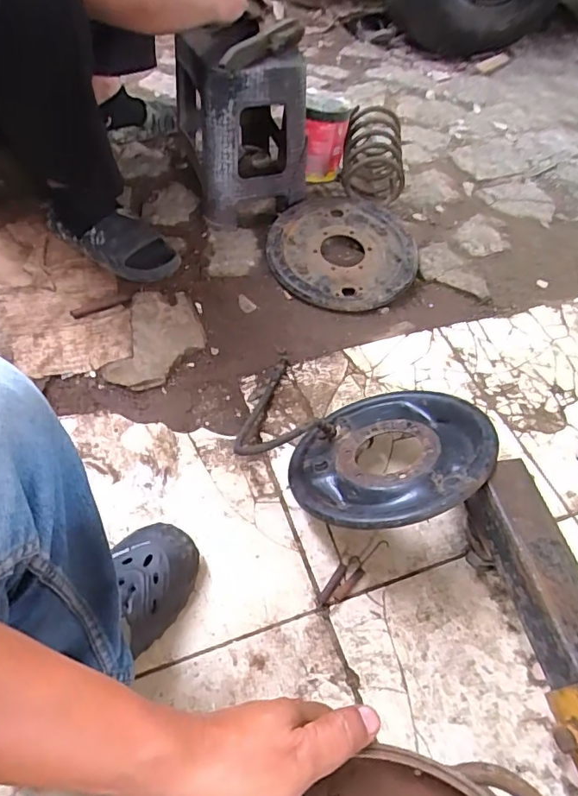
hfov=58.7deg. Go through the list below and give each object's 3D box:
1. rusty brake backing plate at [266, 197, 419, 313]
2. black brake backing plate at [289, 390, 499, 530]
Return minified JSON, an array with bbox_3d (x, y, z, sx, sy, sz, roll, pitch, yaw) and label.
[{"bbox_3d":[0.109,-0.304,1.060,0.296,0.061,0.307,1,54,-2],"label":"rusty brake backing plate"},{"bbox_3d":[0.137,0.077,0.697,0.260,0.034,0.265,-12,30,16],"label":"black brake backing plate"}]

